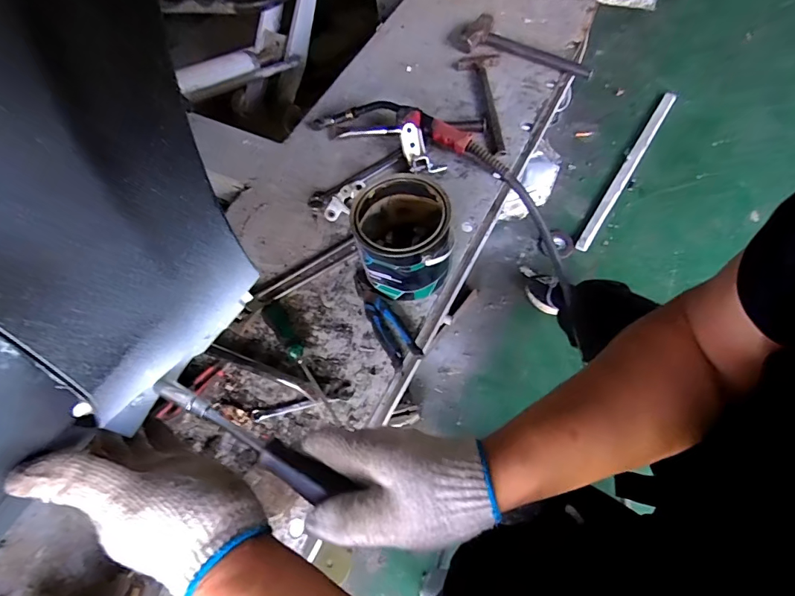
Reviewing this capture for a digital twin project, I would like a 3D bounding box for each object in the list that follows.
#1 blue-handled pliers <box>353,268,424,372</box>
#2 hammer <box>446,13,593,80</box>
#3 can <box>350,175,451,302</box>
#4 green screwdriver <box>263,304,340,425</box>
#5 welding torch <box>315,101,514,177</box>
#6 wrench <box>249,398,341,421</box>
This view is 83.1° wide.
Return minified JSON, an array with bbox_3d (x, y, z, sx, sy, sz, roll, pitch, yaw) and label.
[{"bbox_3d":[-0.030,0.031,0.784,0.049,0.025,0.200,-29,62,-8],"label":"blue-handled pliers"},{"bbox_3d":[0.288,-0.596,1.063,0.359,0.033,0.105,21,67,17],"label":"hammer"},{"bbox_3d":[0.011,-0.101,0.766,0.152,0.155,0.171,-14,61,0],"label":"can"},{"bbox_3d":[-0.168,0.106,0.753,0.033,0.029,0.243,-30,62,-9],"label":"green screwdriver"},{"bbox_3d":[0.023,-0.354,0.948,0.450,0.065,0.064,19,66,16],"label":"welding torch"},{"bbox_3d":[-0.167,0.176,0.727,0.139,0.014,0.017,-13,61,0],"label":"wrench"}]

